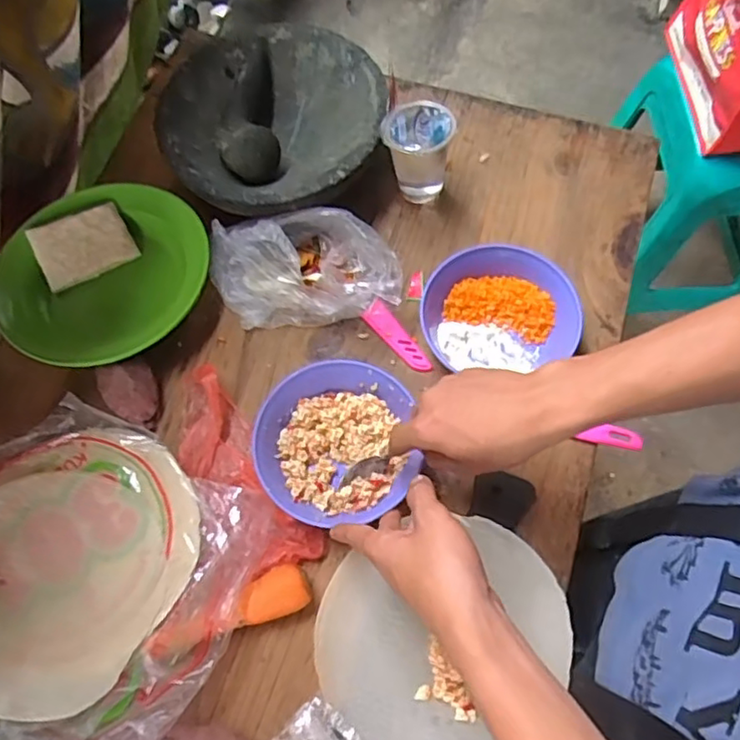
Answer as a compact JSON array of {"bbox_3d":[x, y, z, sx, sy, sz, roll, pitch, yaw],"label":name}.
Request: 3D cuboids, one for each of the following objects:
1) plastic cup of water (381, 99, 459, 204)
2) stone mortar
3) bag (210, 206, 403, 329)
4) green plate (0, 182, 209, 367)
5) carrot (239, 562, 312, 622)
[{"bbox_3d":[0.048,-0.229,0.655,0.069,0.085,0.065,1,71,-1],"label":"plastic cup of water"},{"bbox_3d":[-0.107,-0.274,0.668,0.239,0.067,0.252,5,71,0],"label":"stone mortar"},{"bbox_3d":[-0.068,-0.108,0.621,0.184,0.066,0.108,-1,71,-2],"label":"bag"},{"bbox_3d":[-0.269,-0.101,0.645,0.204,0.062,0.228,-11,58,-8],"label":"green plate"},{"bbox_3d":[-0.080,0.188,0.522,0.057,0.034,0.038,-22,73,-9],"label":"carrot"}]

